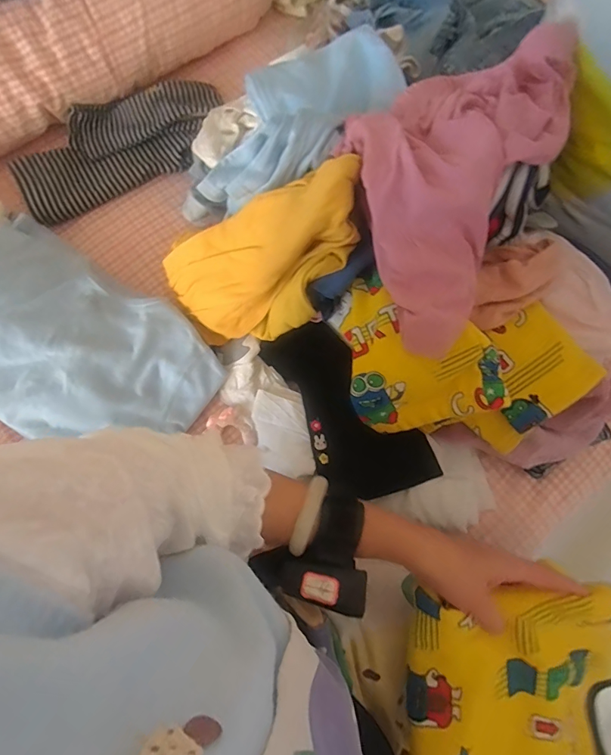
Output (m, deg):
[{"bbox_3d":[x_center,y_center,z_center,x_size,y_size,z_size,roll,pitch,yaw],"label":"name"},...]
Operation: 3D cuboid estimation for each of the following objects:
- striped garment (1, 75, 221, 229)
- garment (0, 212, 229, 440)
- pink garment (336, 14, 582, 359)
[{"bbox_3d":[-0.268,-0.344,0.638,0.317,0.035,0.139,-27,76,-8],"label":"striped garment"},{"bbox_3d":[-0.284,-0.035,0.504,0.344,0.057,0.216,35,76,-5],"label":"garment"},{"bbox_3d":[0.123,-0.203,0.411,0.184,0.078,0.321,28,75,7],"label":"pink garment"}]

